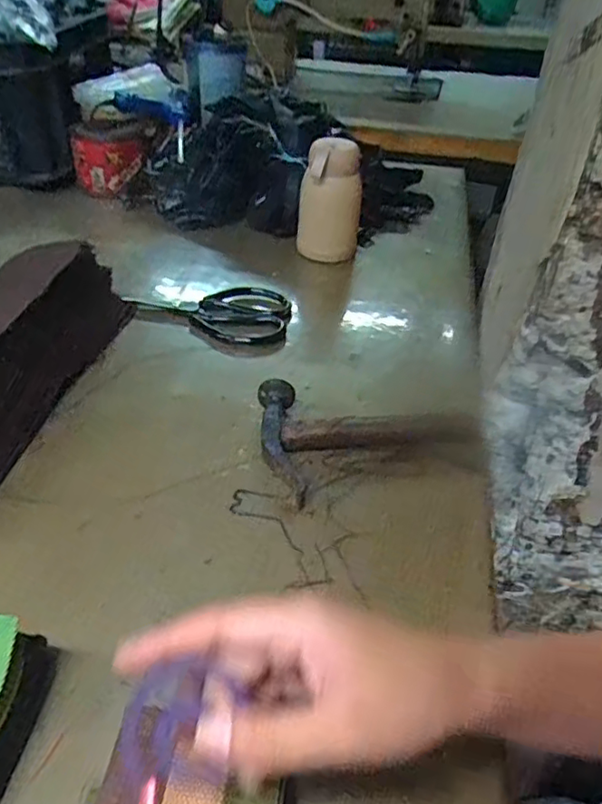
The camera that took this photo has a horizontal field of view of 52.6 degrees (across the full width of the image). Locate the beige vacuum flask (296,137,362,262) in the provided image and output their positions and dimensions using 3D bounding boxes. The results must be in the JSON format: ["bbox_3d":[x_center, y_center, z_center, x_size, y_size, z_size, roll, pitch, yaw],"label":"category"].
[{"bbox_3d":[0.039,-0.256,0.763,0.080,0.139,0.096,5,40,1],"label":"beige vacuum flask"}]

